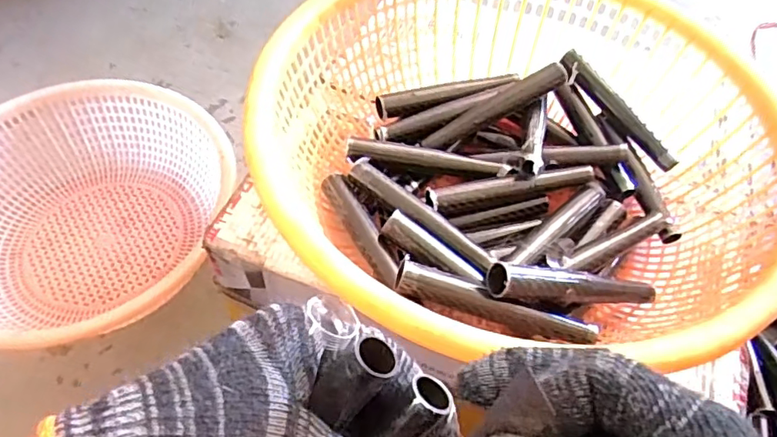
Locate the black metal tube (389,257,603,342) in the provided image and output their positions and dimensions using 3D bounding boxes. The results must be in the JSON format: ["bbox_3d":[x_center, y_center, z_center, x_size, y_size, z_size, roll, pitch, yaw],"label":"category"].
[{"bbox_3d":[0.074,0.062,0.388,0.147,0.024,0.023,19,57,-9],"label":"black metal tube"}]

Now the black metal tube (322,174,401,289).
[{"bbox_3d":[-0.020,0.004,0.437,0.021,0.024,0.118,-22,60,-18],"label":"black metal tube"}]

